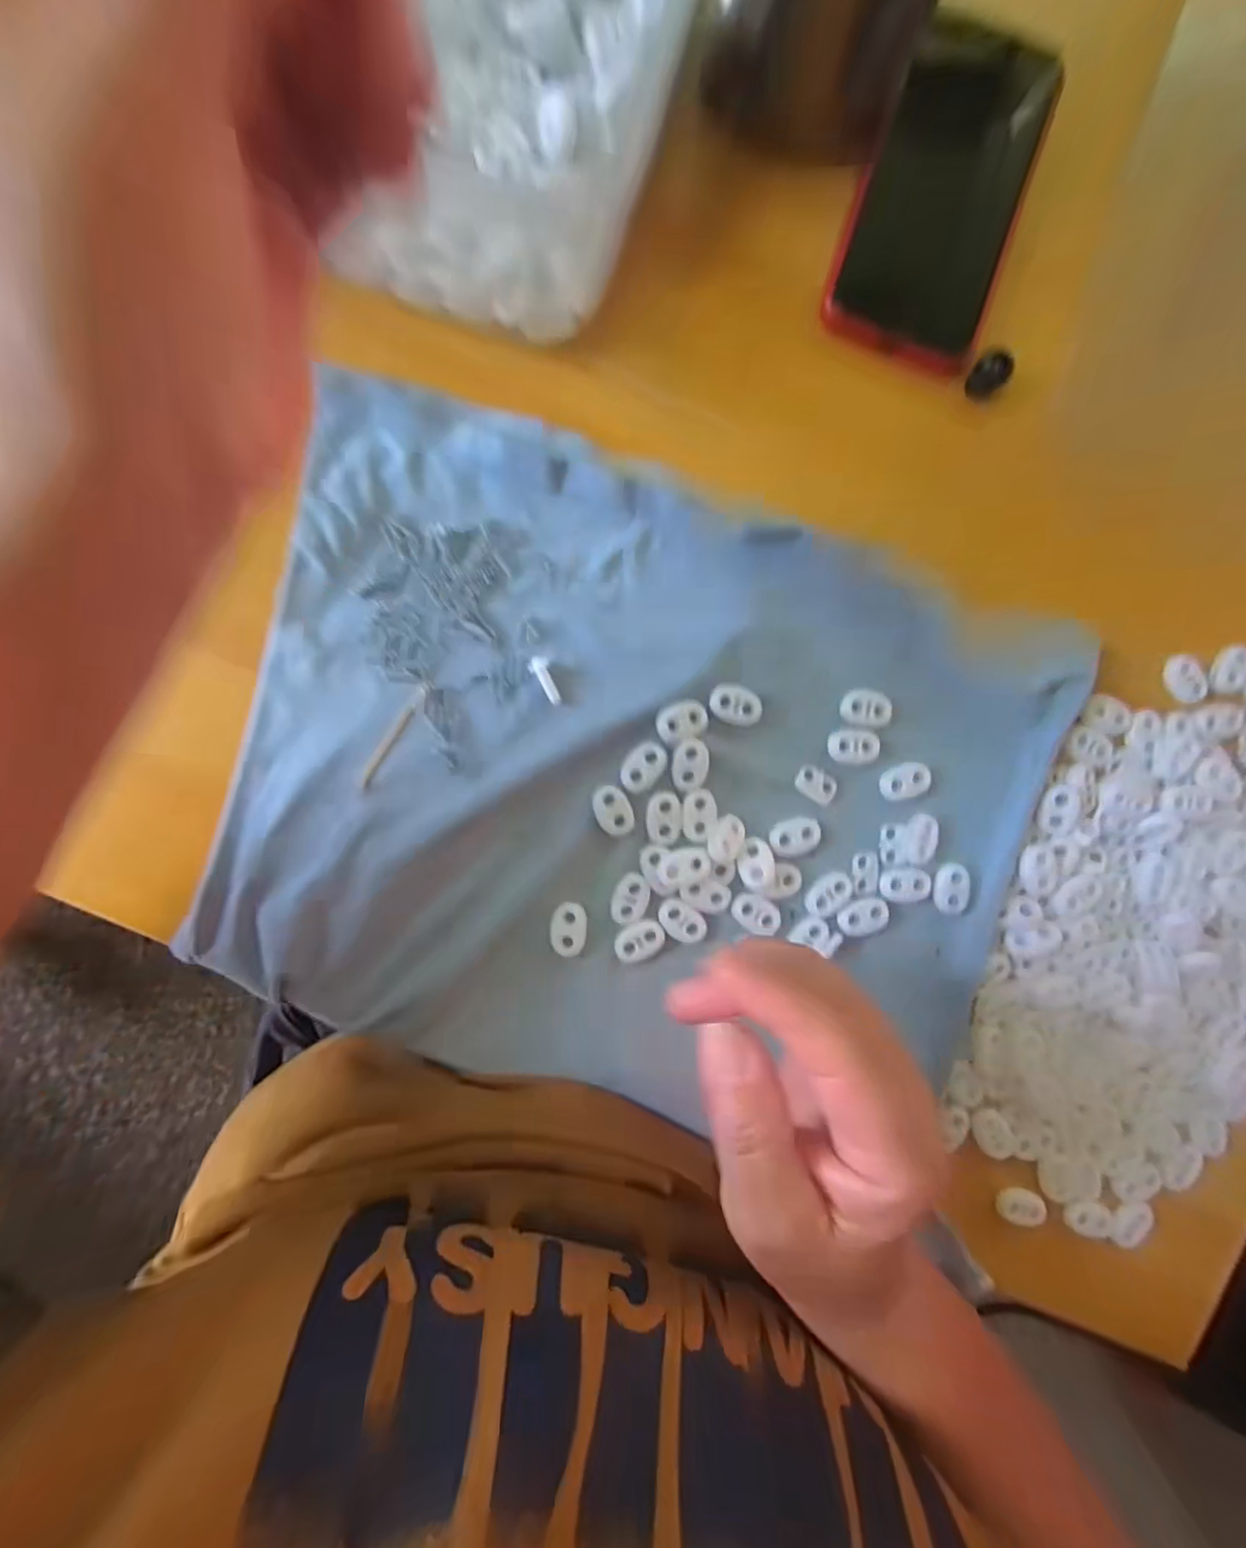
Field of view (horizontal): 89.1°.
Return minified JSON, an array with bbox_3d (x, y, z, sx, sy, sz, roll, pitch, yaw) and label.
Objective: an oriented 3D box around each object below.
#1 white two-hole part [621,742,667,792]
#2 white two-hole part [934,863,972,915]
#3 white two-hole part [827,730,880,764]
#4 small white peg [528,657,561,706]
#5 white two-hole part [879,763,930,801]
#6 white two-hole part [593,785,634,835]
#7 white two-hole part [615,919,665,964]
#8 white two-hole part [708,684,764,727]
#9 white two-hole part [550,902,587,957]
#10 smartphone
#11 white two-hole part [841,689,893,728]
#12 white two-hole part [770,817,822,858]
[{"bbox_3d":[0.009,-0.003,0.267,0.015,0.004,0.022,34,90,-4],"label":"white two-hole part"},{"bbox_3d":[0.145,0.050,0.279,0.014,0.004,0.022,2,92,-4],"label":"white two-hole part"},{"bbox_3d":[0.100,-0.012,0.273,0.022,0.004,0.015,2,92,-4],"label":"white two-hole part"},{"bbox_3d":[-0.033,-0.039,0.265,0.008,0.004,0.021,-18,92,-2],"label":"small white peg"},{"bbox_3d":[0.124,0.003,0.276,0.023,0.004,0.015,-16,93,-3],"label":"white two-hole part"},{"bbox_3d":[-0.004,0.016,0.267,0.015,0.004,0.022,-23,93,-2],"label":"white two-hole part"},{"bbox_3d":[0.007,0.072,0.269,0.022,0.004,0.016,-25,93,-2],"label":"white two-hole part"},{"bbox_3d":[0.048,-0.030,0.269,0.023,0.004,0.016,23,91,-4],"label":"white two-hole part"},{"bbox_3d":[-0.023,0.066,0.268,0.015,0.004,0.023,2,92,-4],"label":"white two-hole part"},{"bbox_3d":[0.139,-0.252,0.268,0.069,0.008,0.152,20,91,-4],"label":"smartphone"},{"bbox_3d":[0.105,-0.028,0.272,0.022,0.004,0.015,7,92,-4],"label":"white two-hole part"},{"bbox_3d":[0.075,0.027,0.272,0.022,0.004,0.016,-10,93,-3],"label":"white two-hole part"}]

